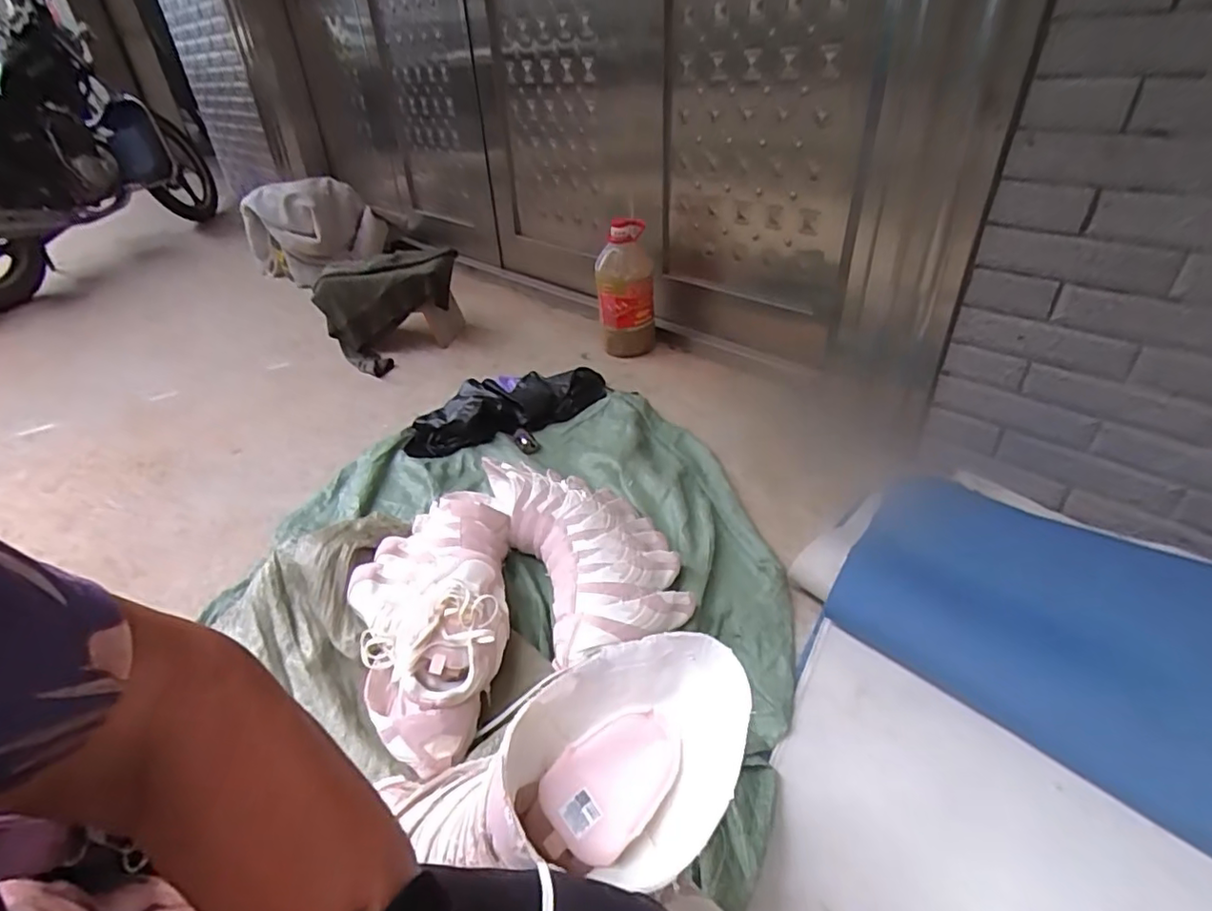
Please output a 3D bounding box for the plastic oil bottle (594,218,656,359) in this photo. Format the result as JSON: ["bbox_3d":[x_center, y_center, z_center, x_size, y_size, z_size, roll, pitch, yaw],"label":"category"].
[{"bbox_3d":[0.050,-0.404,1.507,0.146,0.335,0.152,-1,34,2],"label":"plastic oil bottle"}]

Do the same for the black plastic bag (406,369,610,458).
[{"bbox_3d":[-0.225,-0.119,1.348,0.475,0.076,0.162,-18,37,-21],"label":"black plastic bag"}]

